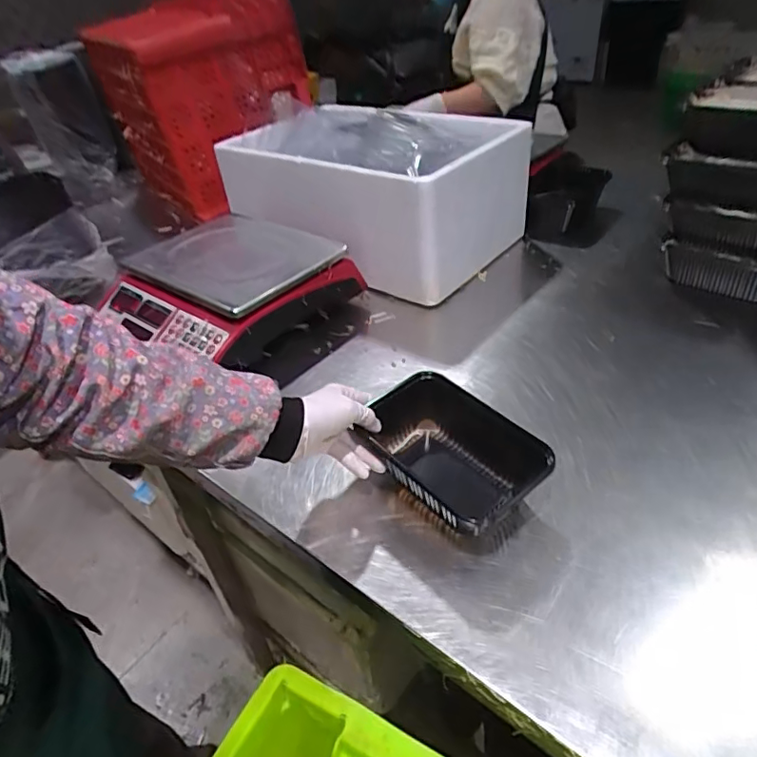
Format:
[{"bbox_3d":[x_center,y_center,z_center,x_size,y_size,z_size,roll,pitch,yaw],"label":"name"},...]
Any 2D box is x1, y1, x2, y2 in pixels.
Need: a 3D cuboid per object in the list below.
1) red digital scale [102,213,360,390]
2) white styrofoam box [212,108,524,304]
[{"bbox_3d":[-0.218,-0.118,0.824,0.317,0.118,0.281,17,44,28],"label":"red digital scale"},{"bbox_3d":[-0.017,-0.302,0.934,0.478,0.232,0.255,21,46,33],"label":"white styrofoam box"}]

